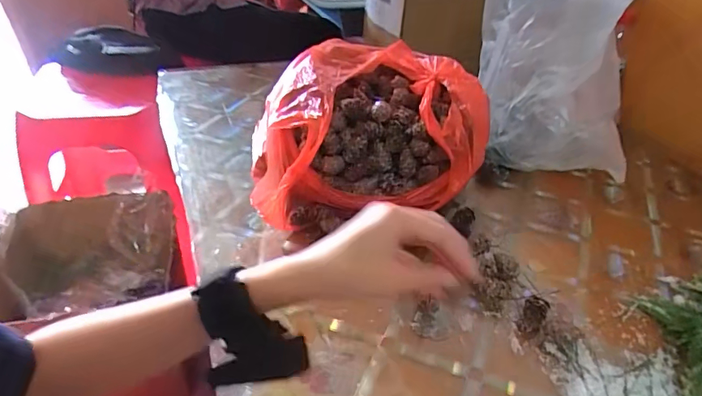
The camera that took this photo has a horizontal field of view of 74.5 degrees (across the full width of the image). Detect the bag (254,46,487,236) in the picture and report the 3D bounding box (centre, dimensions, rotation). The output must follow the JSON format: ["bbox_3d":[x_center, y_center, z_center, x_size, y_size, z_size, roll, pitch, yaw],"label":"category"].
[{"bbox_3d":[0.019,-0.078,0.584,0.267,0.162,0.217,1,36,-5],"label":"bag"}]

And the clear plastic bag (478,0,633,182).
[{"bbox_3d":[0.290,-0.199,0.663,0.172,0.300,0.201,0,37,-6],"label":"clear plastic bag"}]

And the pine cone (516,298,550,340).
[{"bbox_3d":[0.182,0.117,0.461,0.022,0.023,0.037,22,40,22],"label":"pine cone"}]

